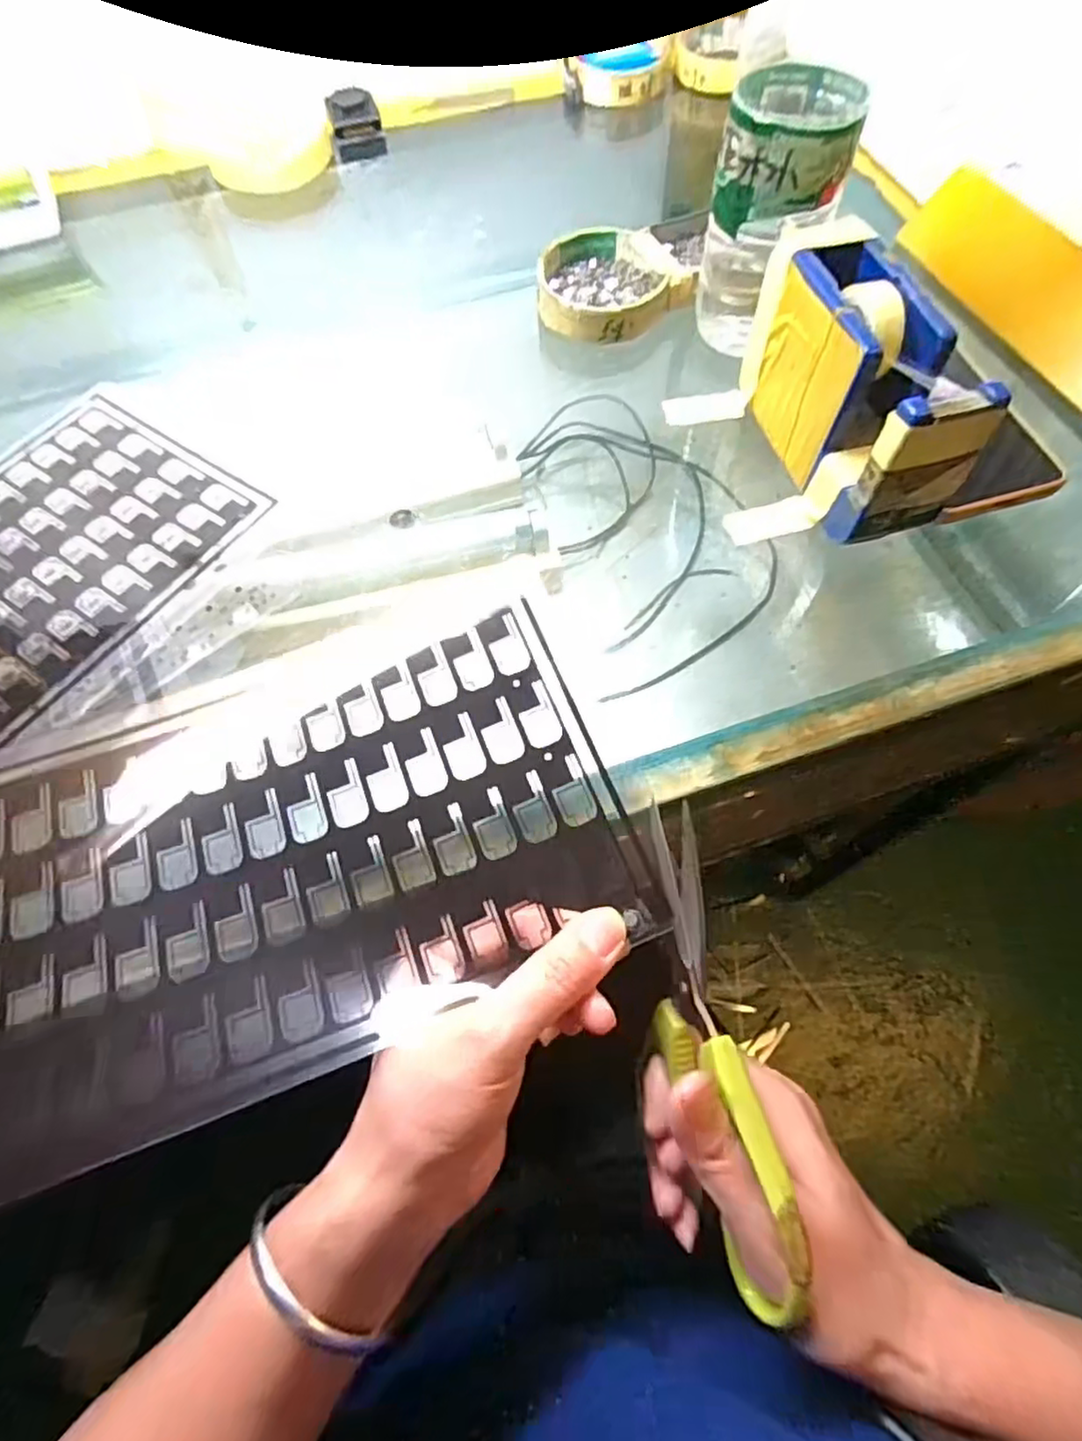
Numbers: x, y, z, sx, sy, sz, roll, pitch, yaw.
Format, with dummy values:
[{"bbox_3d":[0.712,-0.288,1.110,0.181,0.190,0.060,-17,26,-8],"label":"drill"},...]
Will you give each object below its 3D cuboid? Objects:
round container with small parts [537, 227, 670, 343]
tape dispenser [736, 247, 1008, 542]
[{"bbox_3d":[0.039,-0.274,0.412,0.079,0.023,0.082,-1,63,3],"label":"round container with small parts"},{"bbox_3d":[0.148,-0.157,0.314,0.054,0.075,0.130,-14,64,-5],"label":"tape dispenser"}]

